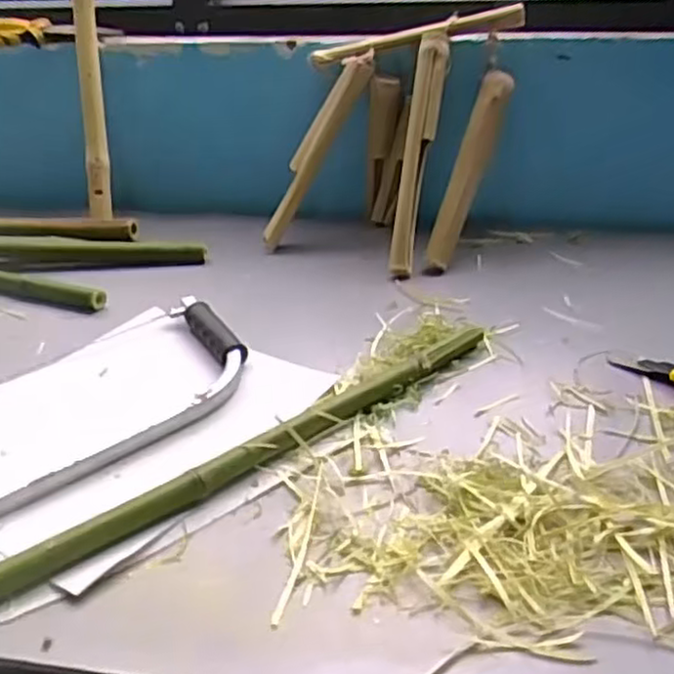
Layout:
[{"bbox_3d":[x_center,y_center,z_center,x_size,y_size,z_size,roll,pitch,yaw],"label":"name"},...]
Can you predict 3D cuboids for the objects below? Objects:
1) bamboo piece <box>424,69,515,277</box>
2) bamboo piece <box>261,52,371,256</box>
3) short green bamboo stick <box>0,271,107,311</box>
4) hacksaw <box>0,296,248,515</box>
[{"bbox_3d":[0.146,-0.178,0.801,0.032,0.228,0.031,20,2,33],"label":"bamboo piece"},{"bbox_3d":[-0.029,-0.209,0.828,0.030,0.234,0.028,20,20,-28],"label":"bamboo piece"},{"bbox_3d":[-0.355,-0.058,0.781,0.239,0.021,0.021,11,32,21],"label":"short green bamboo stick"},{"bbox_3d":[-0.236,0.059,0.570,0.366,0.023,0.164,-23,36,-32],"label":"hacksaw"}]

